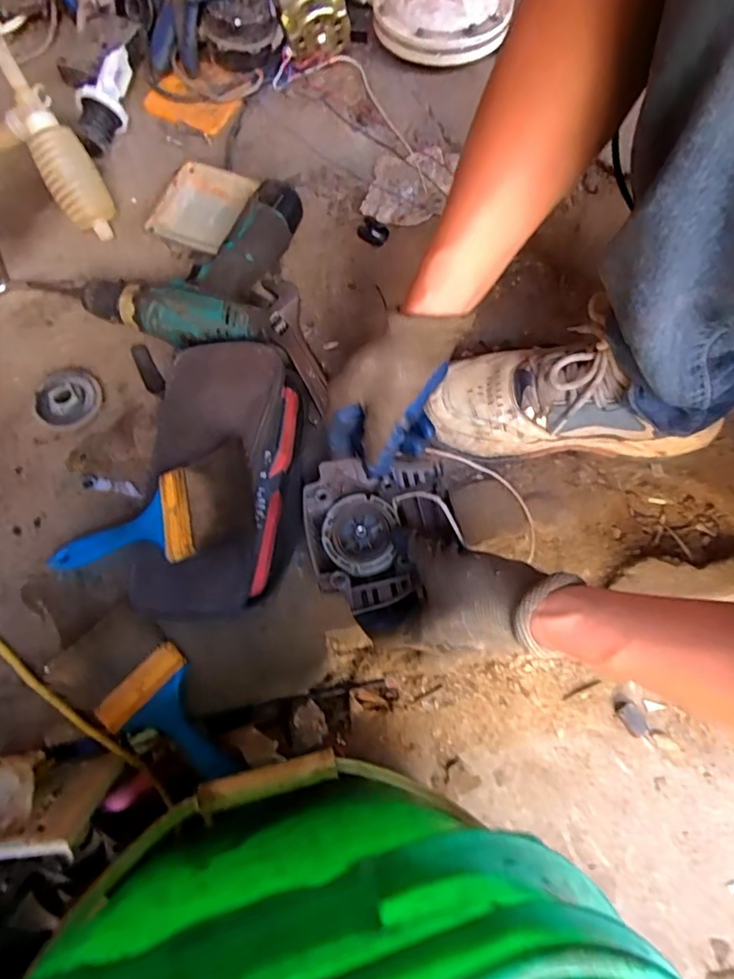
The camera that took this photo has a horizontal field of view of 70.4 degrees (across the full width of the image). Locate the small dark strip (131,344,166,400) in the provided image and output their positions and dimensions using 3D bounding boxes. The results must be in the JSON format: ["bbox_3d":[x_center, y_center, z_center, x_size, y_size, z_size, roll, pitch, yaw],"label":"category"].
[{"bbox_3d":[-0.216,-0.117,0.515,0.017,0.016,0.069,-29,74,-10],"label":"small dark strip"}]

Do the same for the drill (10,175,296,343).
[{"bbox_3d":[-0.211,-0.233,0.535,0.252,0.061,0.184,9,71,2],"label":"drill"}]

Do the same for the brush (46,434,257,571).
[{"bbox_3d":[-0.181,0.028,0.427,0.189,0.022,0.079,-21,72,14],"label":"brush"}]

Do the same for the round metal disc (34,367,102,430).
[{"bbox_3d":[-0.285,-0.086,0.500,0.059,0.024,0.053,-42,77,-14],"label":"round metal disc"}]

